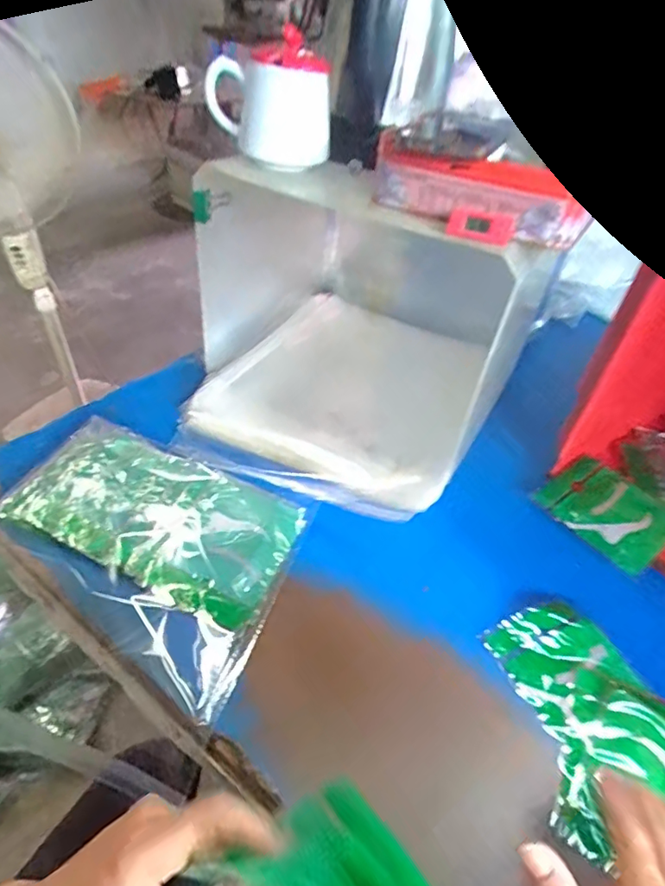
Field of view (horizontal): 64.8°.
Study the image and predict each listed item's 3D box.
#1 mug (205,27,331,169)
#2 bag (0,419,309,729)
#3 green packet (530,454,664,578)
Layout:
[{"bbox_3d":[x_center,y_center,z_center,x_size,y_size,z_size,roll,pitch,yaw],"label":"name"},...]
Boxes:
[{"bbox_3d":[-0.065,-0.346,0.538,0.107,0.104,0.072,26,46,21],"label":"mug"},{"bbox_3d":[-0.183,0.085,0.517,0.305,0.023,0.203,22,45,18],"label":"bag"},{"bbox_3d":[0.304,0.072,0.577,0.103,0.016,0.128,-23,49,-28],"label":"green packet"}]

